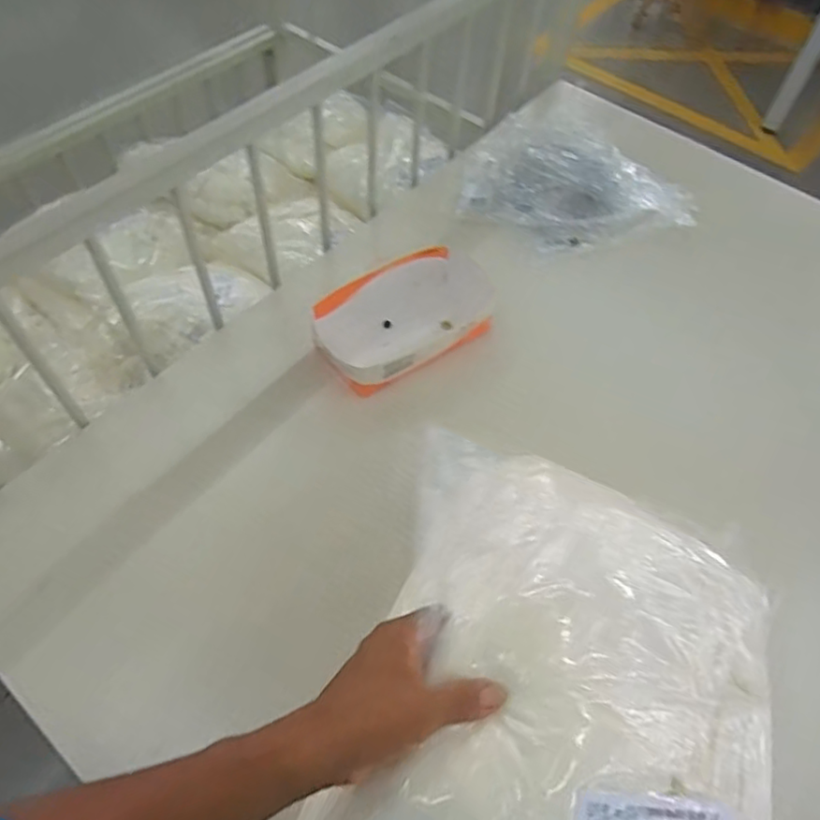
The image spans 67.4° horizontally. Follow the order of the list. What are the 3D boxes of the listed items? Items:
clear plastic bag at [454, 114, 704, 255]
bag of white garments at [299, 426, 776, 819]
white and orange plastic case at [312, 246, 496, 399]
[{"bbox_3d":[0.253,-0.338,0.939,0.328,0.024,0.258,27,60,13],"label":"clear plastic bag"},{"bbox_3d":[0.108,0.207,0.416,0.289,0.067,0.360,18,58,8],"label":"bag of white garments"},{"bbox_3d":[0.003,-0.119,0.780,0.244,0.072,0.131,-29,63,-20],"label":"white and orange plastic case"}]

